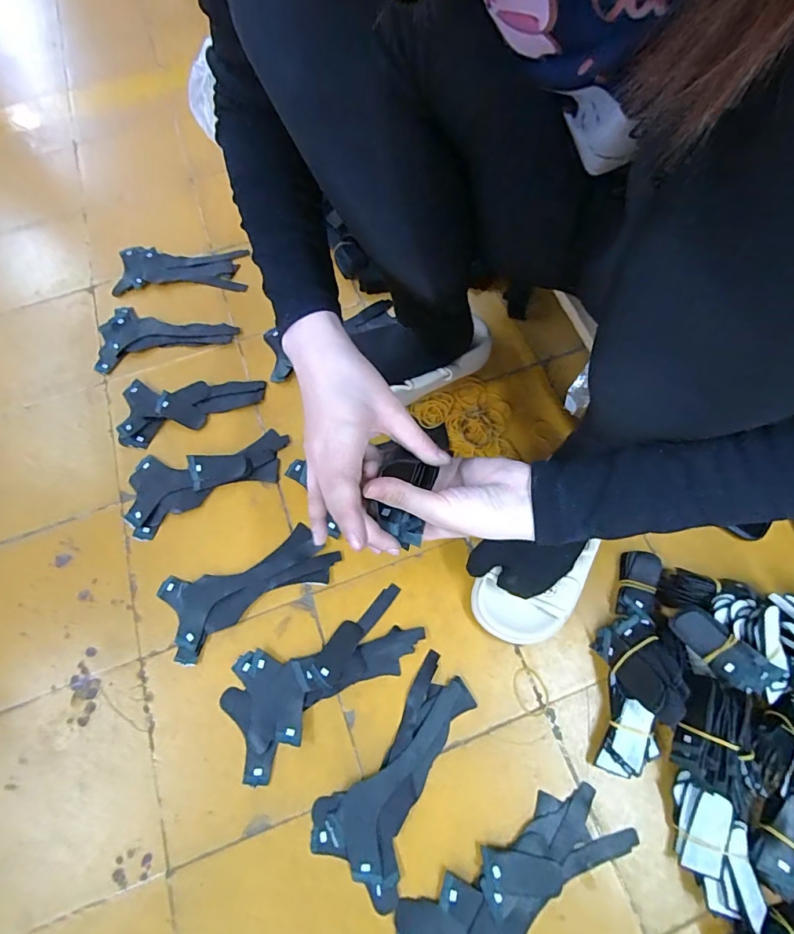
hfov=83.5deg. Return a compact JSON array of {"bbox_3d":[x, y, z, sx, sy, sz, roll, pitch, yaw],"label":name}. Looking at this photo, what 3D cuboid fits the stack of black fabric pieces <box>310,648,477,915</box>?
[{"bbox_3d":[-0.002,0.301,0.454,0.095,0.012,0.208,26,71,11],"label":"stack of black fabric pieces"}]

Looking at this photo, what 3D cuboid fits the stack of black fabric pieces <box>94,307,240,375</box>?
[{"bbox_3d":[-0.353,-0.209,0.682,0.205,0.013,0.111,-9,68,-2],"label":"stack of black fabric pieces"}]

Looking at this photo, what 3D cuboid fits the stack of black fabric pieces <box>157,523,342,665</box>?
[{"bbox_3d":[-0.170,0.140,0.526,0.200,0.014,0.093,-23,69,-8],"label":"stack of black fabric pieces"}]

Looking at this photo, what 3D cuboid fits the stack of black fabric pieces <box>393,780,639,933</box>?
[{"bbox_3d":[0.117,0.397,0.411,0.219,0.010,0.108,-35,71,-12],"label":"stack of black fabric pieces"}]

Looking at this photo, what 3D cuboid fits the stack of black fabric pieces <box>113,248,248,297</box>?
[{"bbox_3d":[-0.356,-0.328,0.732,0.211,0.010,0.100,3,68,3],"label":"stack of black fabric pieces"}]

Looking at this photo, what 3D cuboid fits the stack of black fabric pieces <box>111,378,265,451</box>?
[{"bbox_3d":[-0.290,-0.077,0.624,0.193,0.014,0.101,0,68,1],"label":"stack of black fabric pieces"}]

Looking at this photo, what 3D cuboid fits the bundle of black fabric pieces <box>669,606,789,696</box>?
[{"bbox_3d":[0.328,0.185,0.449,0.041,0.030,0.097,-40,60,-14],"label":"bundle of black fabric pieces"}]

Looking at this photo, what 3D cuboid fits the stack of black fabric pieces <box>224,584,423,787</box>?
[{"bbox_3d":[-0.081,0.222,0.488,0.221,0.013,0.109,-30,70,-10],"label":"stack of black fabric pieces"}]

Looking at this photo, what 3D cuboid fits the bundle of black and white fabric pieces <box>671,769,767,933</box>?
[{"bbox_3d":[0.295,0.349,0.411,0.063,0.034,0.108,1,68,2],"label":"bundle of black and white fabric pieces"}]

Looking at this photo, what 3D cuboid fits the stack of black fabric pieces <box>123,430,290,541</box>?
[{"bbox_3d":[-0.247,0.010,0.582,0.208,0.019,0.099,-20,69,-7],"label":"stack of black fabric pieces"}]

